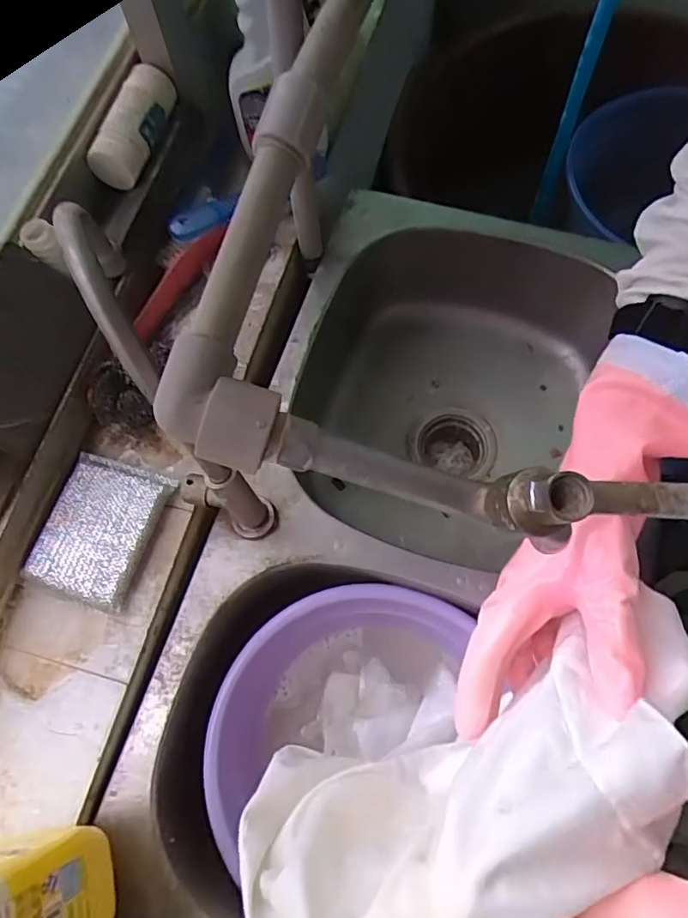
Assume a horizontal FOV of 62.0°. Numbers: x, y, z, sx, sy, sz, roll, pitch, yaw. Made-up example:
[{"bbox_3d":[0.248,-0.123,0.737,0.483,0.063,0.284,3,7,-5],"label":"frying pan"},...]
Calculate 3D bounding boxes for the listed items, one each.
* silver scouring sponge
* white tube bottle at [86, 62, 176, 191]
[{"bbox_3d":[-0.219,0.061,0.515,0.095,0.023,0.121,18,72,8],"label":"silver scouring sponge"},{"bbox_3d":[-0.208,-0.333,0.561,0.052,0.051,0.119,8,71,5],"label":"white tube bottle"}]

